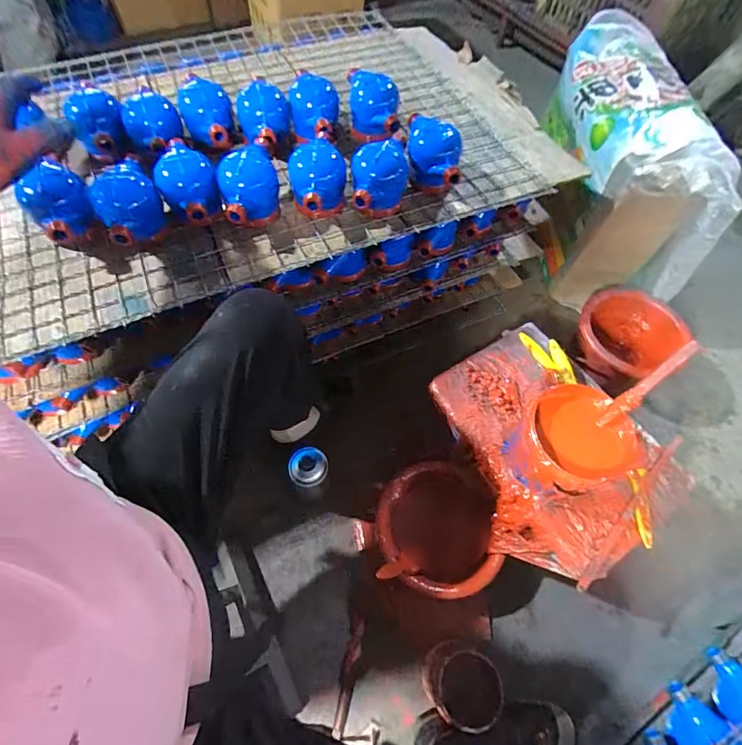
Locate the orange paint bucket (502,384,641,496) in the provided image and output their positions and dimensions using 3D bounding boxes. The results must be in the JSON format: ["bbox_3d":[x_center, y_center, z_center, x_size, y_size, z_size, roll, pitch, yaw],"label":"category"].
[{"bbox_3d":[0.287,0.109,0.620,0.142,0.128,0.139,1,61,-1],"label":"orange paint bucket"}]

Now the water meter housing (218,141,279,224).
[{"bbox_3d":[-0.175,-0.261,0.602,0.083,0.091,0.105,-15,63,-10],"label":"water meter housing"}]

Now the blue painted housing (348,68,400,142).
[{"bbox_3d":[0.004,-0.516,0.784,0.104,0.117,0.100,5,61,1],"label":"blue painted housing"}]

